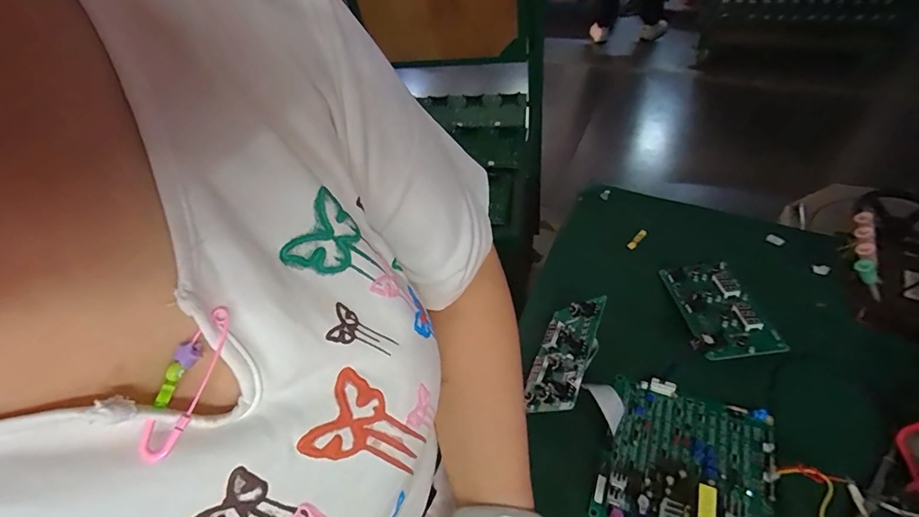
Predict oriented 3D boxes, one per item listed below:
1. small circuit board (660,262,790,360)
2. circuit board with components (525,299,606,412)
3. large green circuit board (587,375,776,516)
[{"bbox_3d":[0.349,0.065,0.620,0.098,0.029,0.162,-8,47,0],"label":"small circuit board"},{"bbox_3d":[0.132,0.123,0.583,0.086,0.022,0.157,-20,33,50],"label":"circuit board with components"},{"bbox_3d":[0.253,0.221,0.498,0.176,0.050,0.179,14,51,19],"label":"large green circuit board"}]

